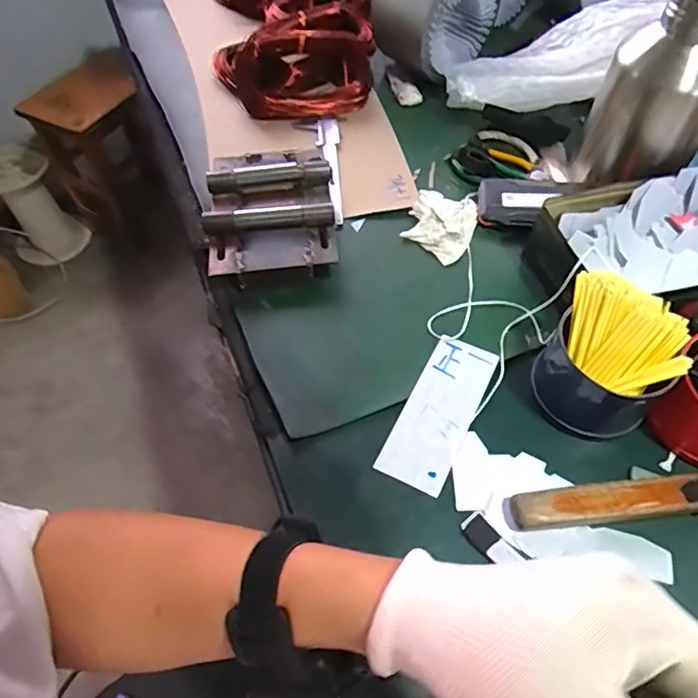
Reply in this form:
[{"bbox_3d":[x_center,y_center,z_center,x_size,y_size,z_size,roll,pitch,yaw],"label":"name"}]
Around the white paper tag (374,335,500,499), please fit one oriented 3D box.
[{"bbox_3d":[0.081,0.053,0.474,0.059,0.004,0.150,24,60,17],"label":"white paper tag"}]

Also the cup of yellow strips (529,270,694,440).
[{"bbox_3d":[0.216,0.008,0.446,0.099,0.087,0.095,-1,55,1],"label":"cup of yellow strips"}]

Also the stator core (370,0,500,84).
[{"bbox_3d":[0.123,-0.481,0.765,0.132,0.143,0.153,35,63,23],"label":"stator core"}]

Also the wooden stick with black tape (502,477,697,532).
[{"bbox_3d":[0.261,0.113,0.414,0.275,0.021,0.030,-6,56,-2],"label":"wooden stick with black tape"}]

